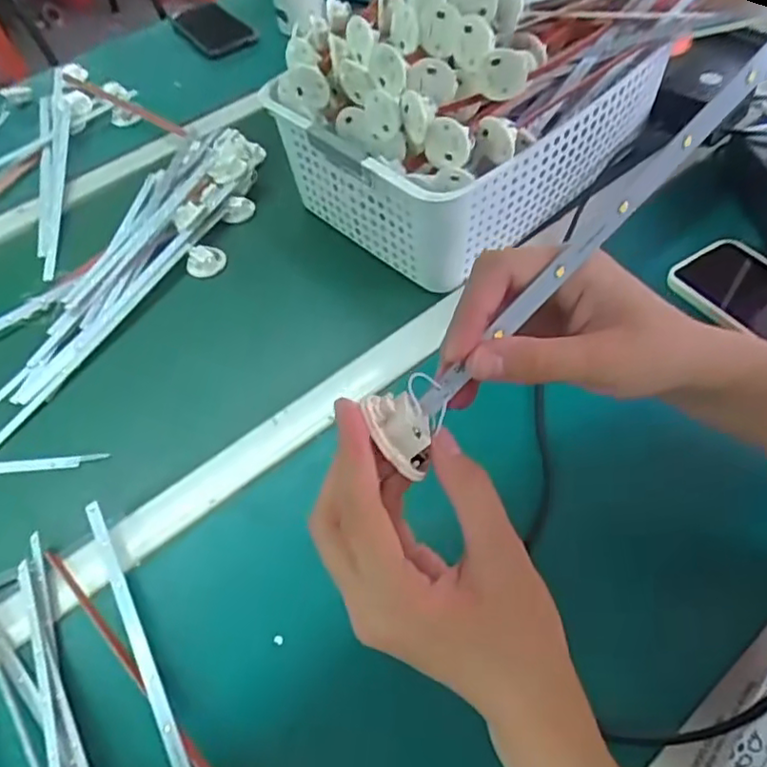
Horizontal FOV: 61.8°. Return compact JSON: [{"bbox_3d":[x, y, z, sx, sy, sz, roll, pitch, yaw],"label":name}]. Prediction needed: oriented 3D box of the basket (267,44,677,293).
[{"bbox_3d":[0.079,-0.239,0.627,0.294,0.130,0.235,-39,59,-20],"label":"basket"}]

